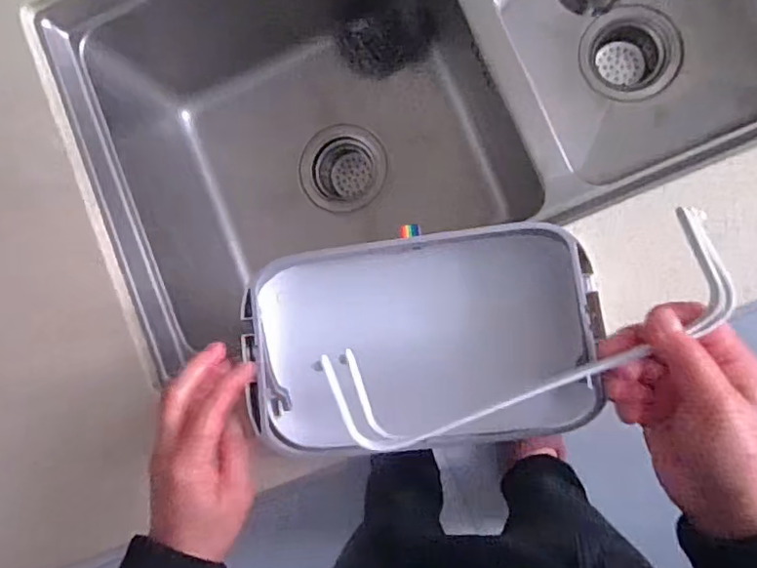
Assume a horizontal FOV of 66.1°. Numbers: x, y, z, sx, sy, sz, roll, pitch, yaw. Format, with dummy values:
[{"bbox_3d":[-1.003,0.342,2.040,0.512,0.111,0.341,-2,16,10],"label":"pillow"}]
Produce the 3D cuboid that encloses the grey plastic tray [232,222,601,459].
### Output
[{"bbox_3d":[0.031,0.041,0.436,0.245,0.058,0.157,-7,85,8],"label":"grey plastic tray"}]

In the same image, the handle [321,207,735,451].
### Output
[{"bbox_3d":[0.087,0.031,0.348,0.236,0.037,0.072,-26,83,9],"label":"handle"}]

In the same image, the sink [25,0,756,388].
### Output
[{"bbox_3d":[0.087,-0.217,0.597,0.725,0.243,0.383,-22,83,7],"label":"sink"}]

